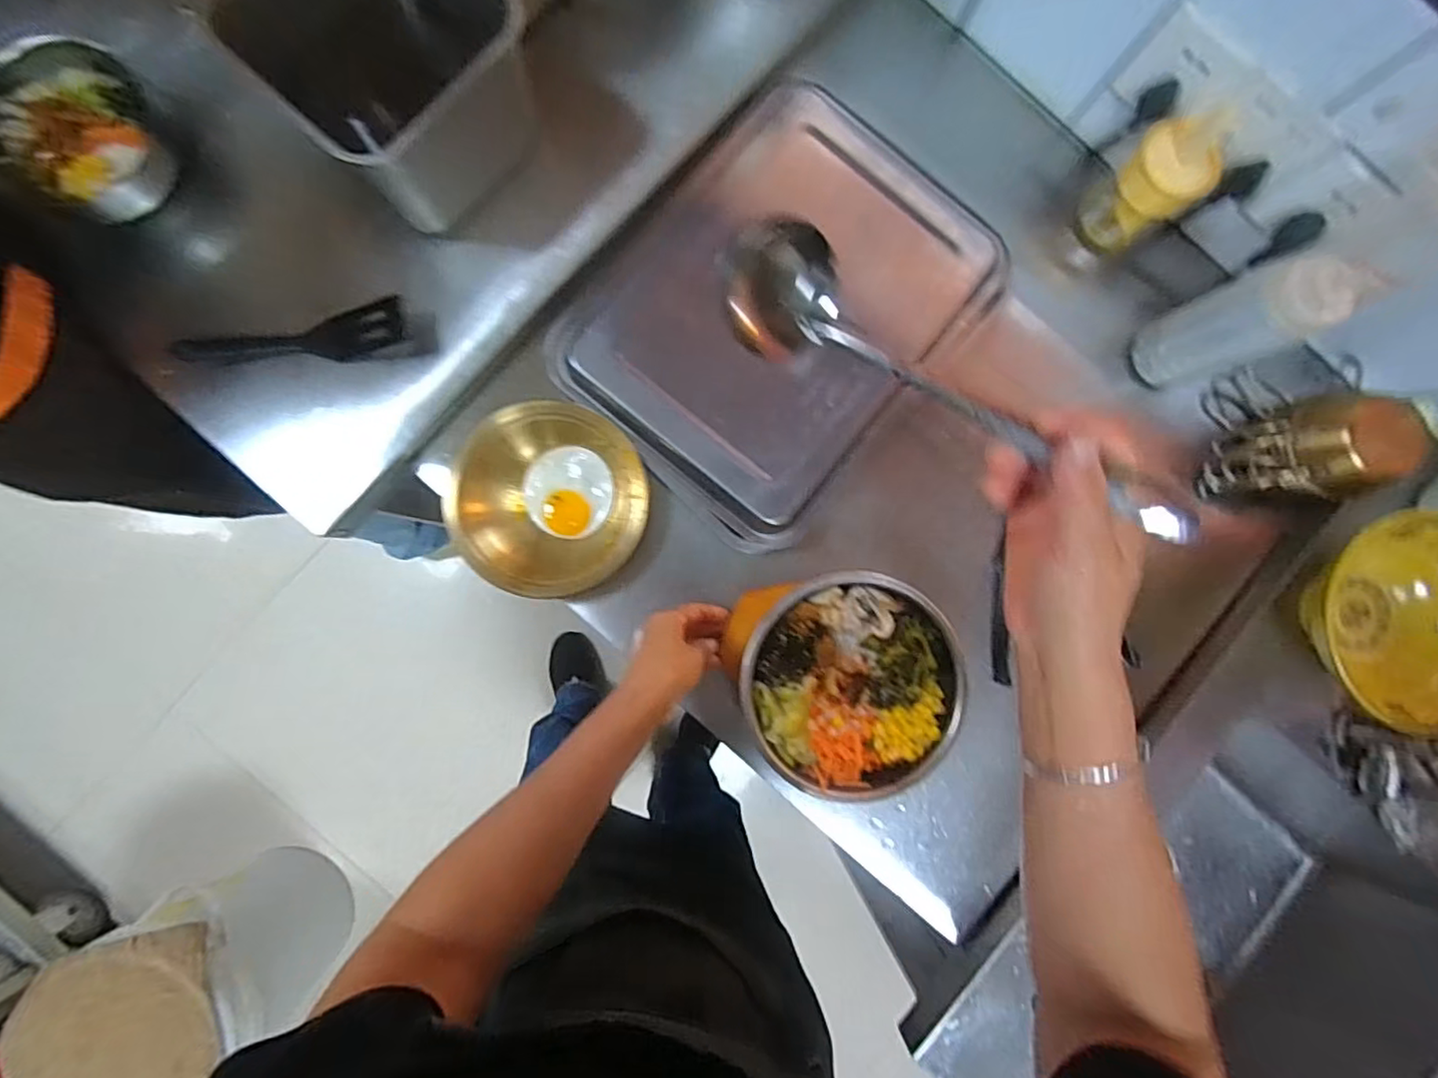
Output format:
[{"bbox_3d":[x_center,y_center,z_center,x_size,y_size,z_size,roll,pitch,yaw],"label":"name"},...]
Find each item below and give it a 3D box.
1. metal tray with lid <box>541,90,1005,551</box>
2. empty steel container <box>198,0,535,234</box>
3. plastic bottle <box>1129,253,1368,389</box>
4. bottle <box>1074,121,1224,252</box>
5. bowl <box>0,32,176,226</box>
[{"bbox_3d":[0.055,-0.220,0.580,0.299,0.041,0.384,39,85,-1],"label":"metal tray with lid"},{"bbox_3d":[-0.264,-0.379,0.502,0.175,0.137,0.166,0,87,-4],"label":"empty steel container"},{"bbox_3d":[0.458,-0.191,0.548,0.066,0.166,0.069,0,87,-4],"label":"plastic bottle"},{"bbox_3d":[0.410,-0.336,0.597,0.073,0.104,0.074,0,87,-4],"label":"bottle"},{"bbox_3d":[-0.529,-0.338,0.511,0.112,0.064,0.122,0,87,-4],"label":"bowl"}]

